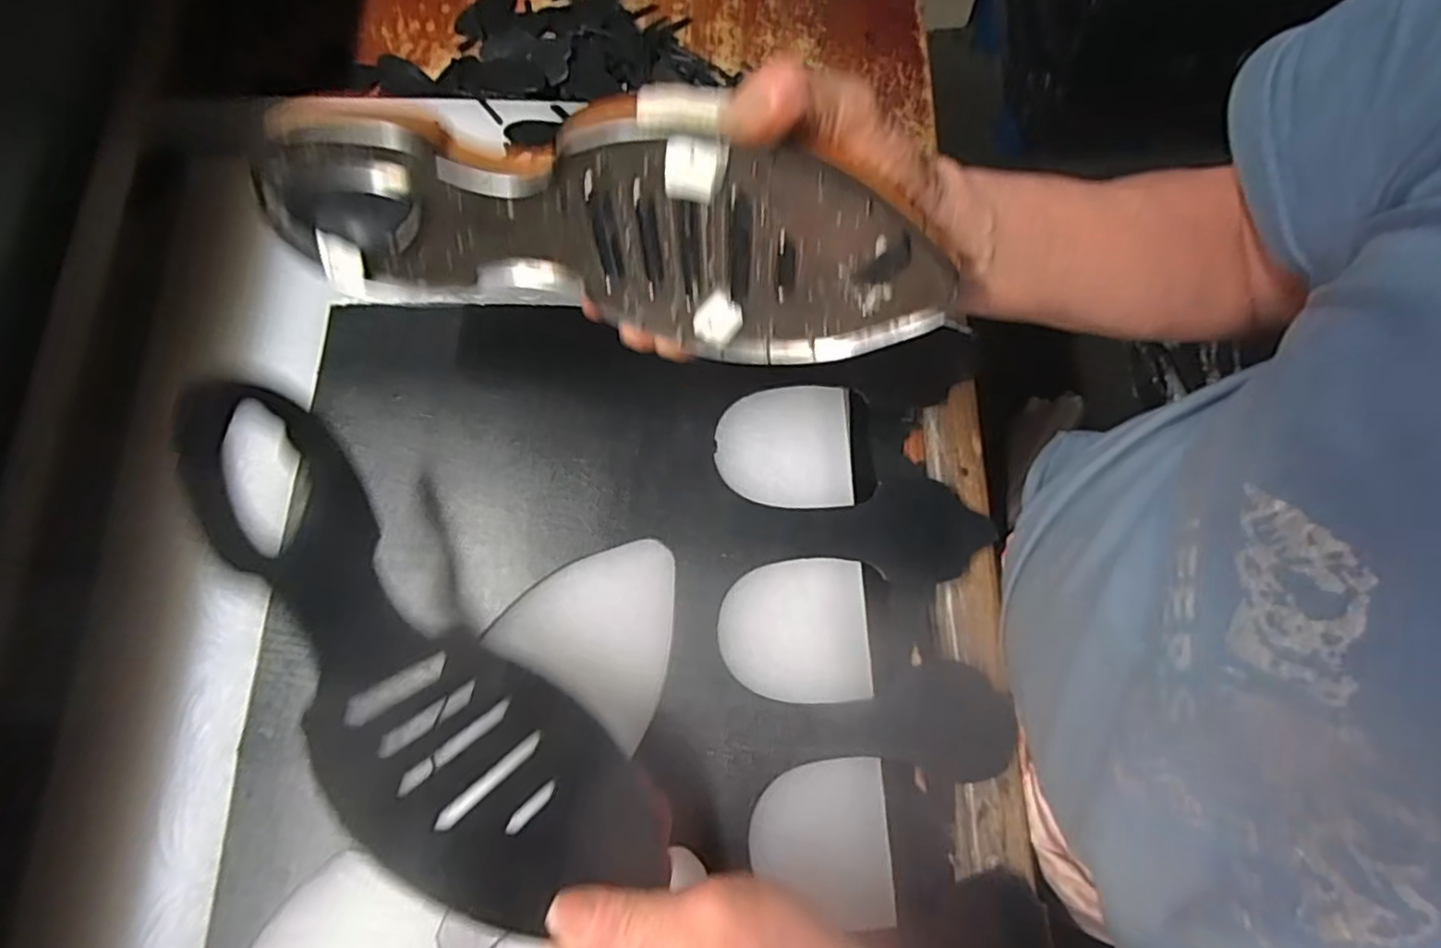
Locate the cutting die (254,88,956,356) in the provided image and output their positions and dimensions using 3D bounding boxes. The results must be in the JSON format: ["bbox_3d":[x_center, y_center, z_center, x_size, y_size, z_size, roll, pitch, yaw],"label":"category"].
[{"bbox_3d":[-0.052,-0.111,0.289,0.291,0.104,0.032,9,53,3],"label":"cutting die"}]

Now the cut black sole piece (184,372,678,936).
[{"bbox_3d":[-0.142,0.078,0.286,0.279,0.020,0.095,44,41,4],"label":"cut black sole piece"}]

